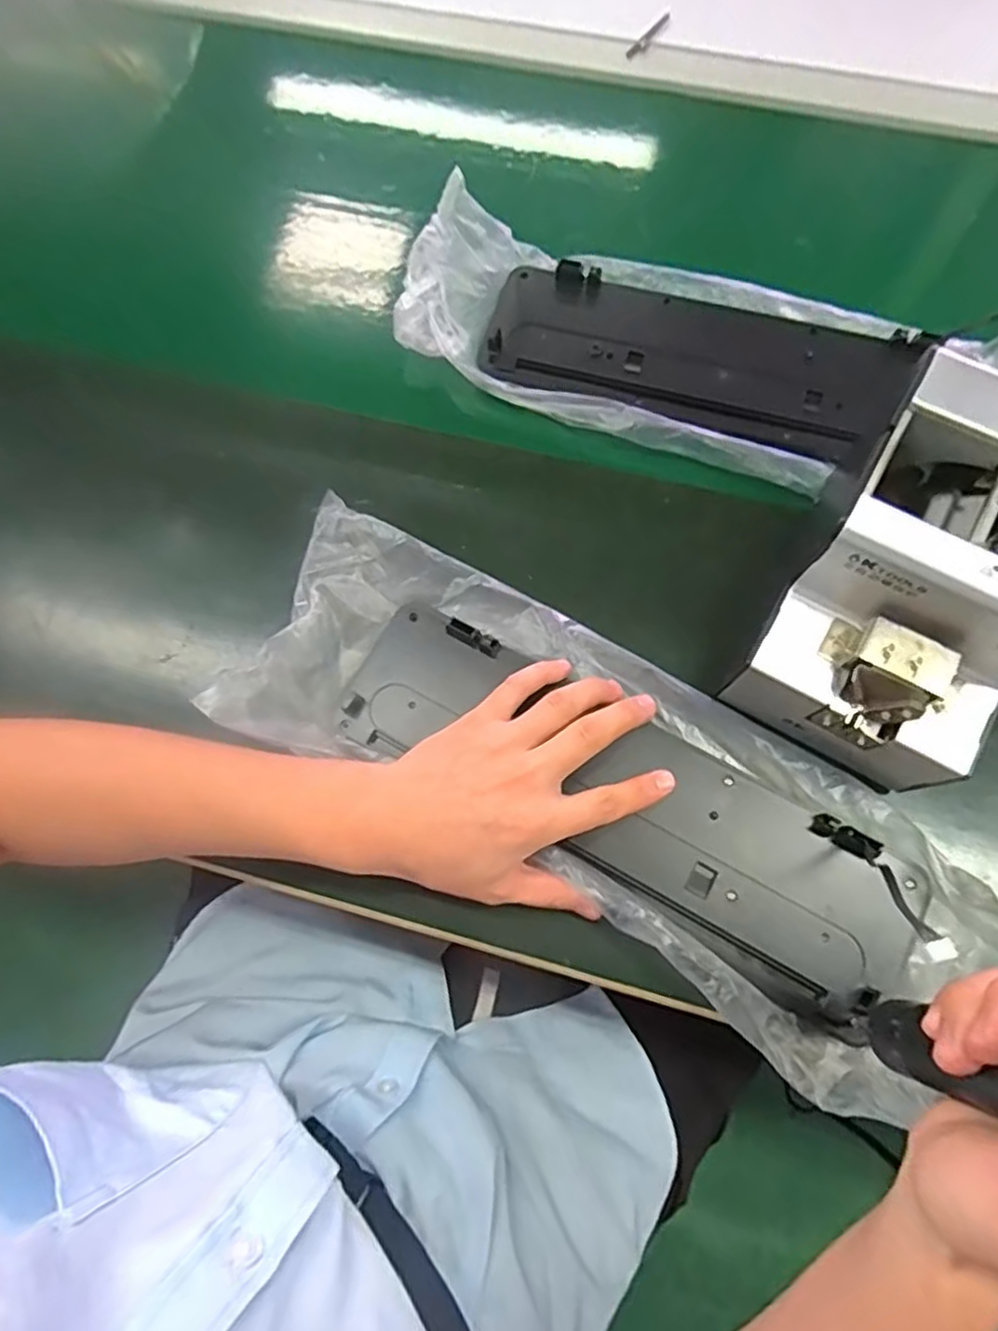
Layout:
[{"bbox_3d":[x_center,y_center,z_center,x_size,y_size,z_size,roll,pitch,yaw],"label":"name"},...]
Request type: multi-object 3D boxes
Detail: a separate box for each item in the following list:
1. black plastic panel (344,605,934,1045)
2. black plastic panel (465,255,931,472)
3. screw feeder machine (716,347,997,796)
[{"bbox_3d":[0.073,0.083,0.427,0.361,0.031,0.100,29,74,10],"label":"black plastic panel"},{"bbox_3d":[0.147,-0.229,0.523,0.310,0.035,0.118,17,73,3],"label":"black plastic panel"},{"bbox_3d":[0.234,-0.043,0.388,0.123,0.141,0.167,28,74,7],"label":"screw feeder machine"}]

